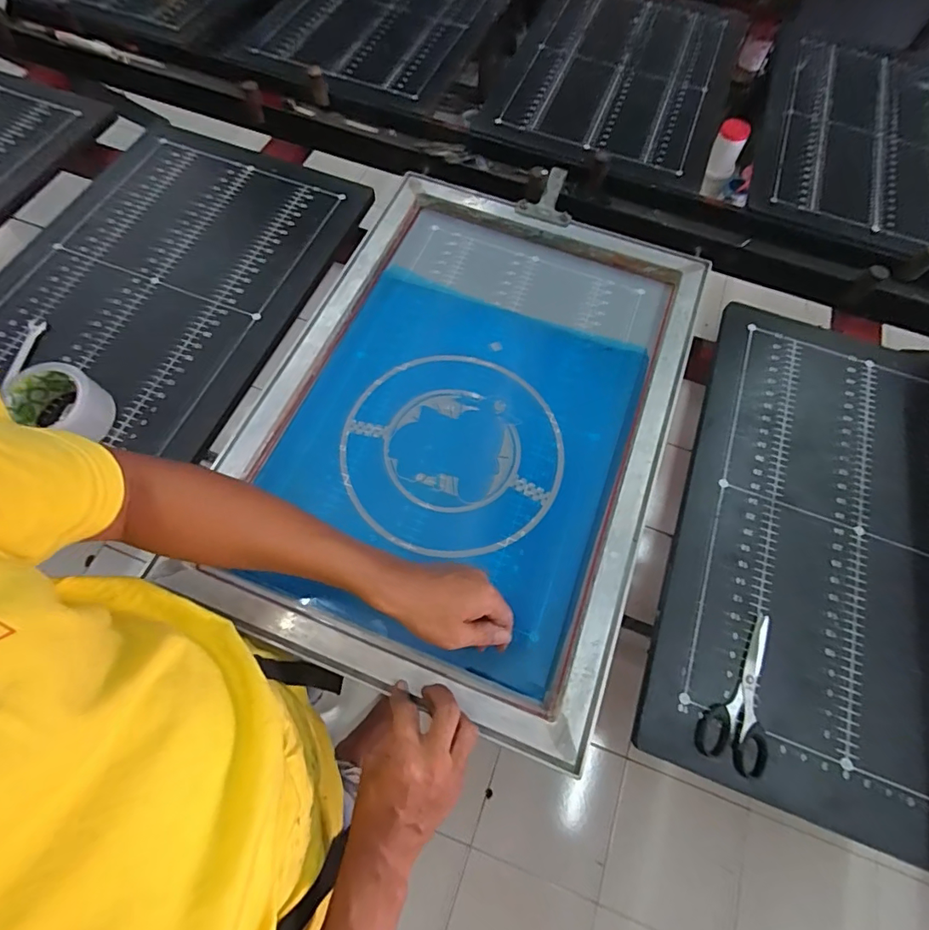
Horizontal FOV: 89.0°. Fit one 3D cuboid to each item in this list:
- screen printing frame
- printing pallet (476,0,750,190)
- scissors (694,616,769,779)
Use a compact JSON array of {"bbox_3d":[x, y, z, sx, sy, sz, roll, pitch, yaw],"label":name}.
[{"bbox_3d":[0.007,-0.079,0.591,0.474,0.038,0.664,20,67,6],"label":"screen printing frame"},{"bbox_3d":[0.293,-0.747,0.884,0.399,0.033,0.609,20,67,6],"label":"printing pallet"},{"bbox_3d":[0.282,0.224,0.474,0.065,0.006,0.149,26,68,9],"label":"scissors"}]

